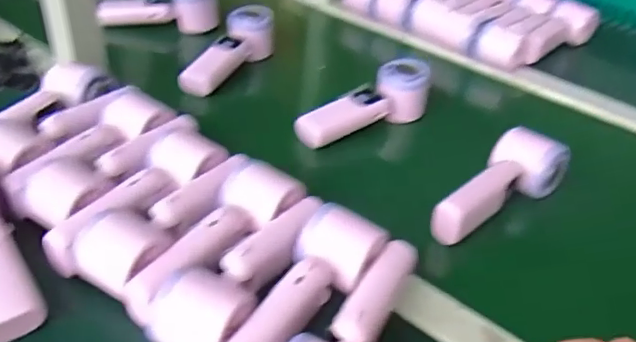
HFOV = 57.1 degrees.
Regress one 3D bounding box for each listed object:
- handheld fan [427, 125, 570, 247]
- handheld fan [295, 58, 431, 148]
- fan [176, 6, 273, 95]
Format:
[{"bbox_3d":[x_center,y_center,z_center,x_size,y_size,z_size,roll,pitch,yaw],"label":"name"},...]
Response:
[{"bbox_3d":[0.171,0.015,0.547,0.060,0.054,0.161,32,45,32],"label":"handheld fan"},{"bbox_3d":[0.051,-0.078,0.661,0.169,0.054,0.054,-18,42,-27],"label":"handheld fan"},{"bbox_3d":[-0.112,-0.156,0.745,0.053,0.051,0.174,18,39,17],"label":"fan"}]

